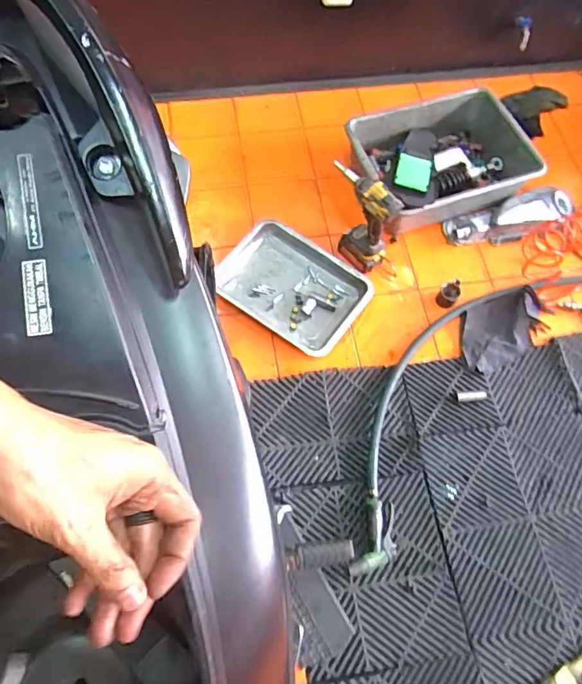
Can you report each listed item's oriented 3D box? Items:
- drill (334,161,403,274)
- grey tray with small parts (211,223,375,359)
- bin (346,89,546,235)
[{"bbox_3d":[0.160,-0.306,1.195,0.191,0.237,0.078,38,69,13],"label":"drill"},{"bbox_3d":[0.003,-0.143,1.251,0.369,0.034,0.269,32,68,11],"label":"grey tray with small parts"},{"bbox_3d":[0.405,-0.501,1.334,0.475,0.144,0.347,-17,68,-10],"label":"bin"}]

